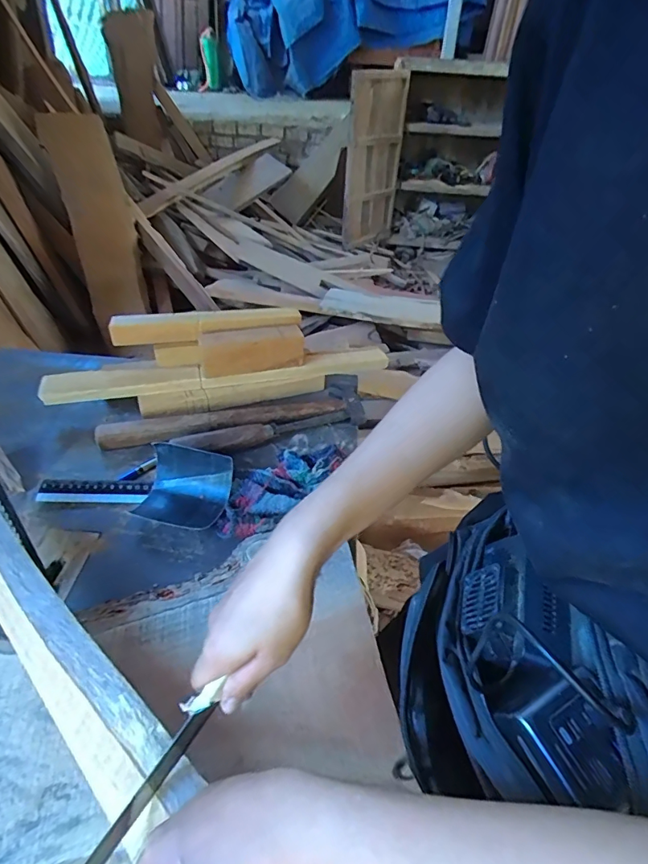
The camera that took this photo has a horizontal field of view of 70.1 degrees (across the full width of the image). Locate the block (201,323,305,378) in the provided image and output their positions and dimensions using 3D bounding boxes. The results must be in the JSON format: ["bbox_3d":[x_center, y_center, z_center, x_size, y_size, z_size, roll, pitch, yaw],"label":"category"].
[{"bbox_3d":[-0.111,-0.128,0.716,0.158,0.053,0.041,-10,39,-17],"label":"block"}]

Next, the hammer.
[{"bbox_3d":[-0.112,-0.027,0.677,0.403,0.023,0.108,-15,44,-19],"label":"hammer"}]

